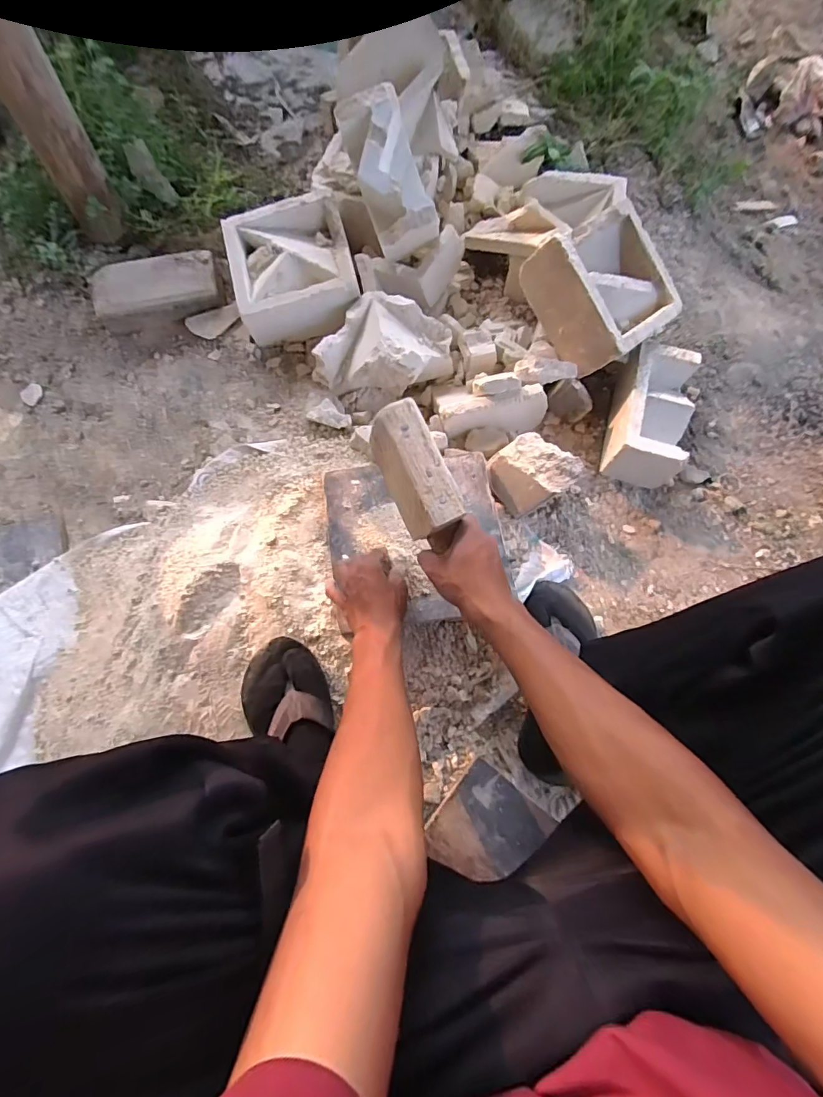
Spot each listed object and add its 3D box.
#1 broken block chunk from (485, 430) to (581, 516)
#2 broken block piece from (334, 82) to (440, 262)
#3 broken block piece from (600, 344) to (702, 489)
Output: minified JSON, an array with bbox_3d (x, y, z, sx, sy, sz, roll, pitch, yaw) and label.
[{"bbox_3d":[0.184,-0.117,0.738,0.103,0.072,0.113,-37,78,-11],"label":"broken block chunk"},{"bbox_3d":[-0.030,-0.599,0.777,0.113,0.086,0.214,-21,98,-7],"label":"broken block piece"},{"bbox_3d":[0.393,-0.218,0.786,0.111,0.103,0.201,16,74,4],"label":"broken block piece"}]

